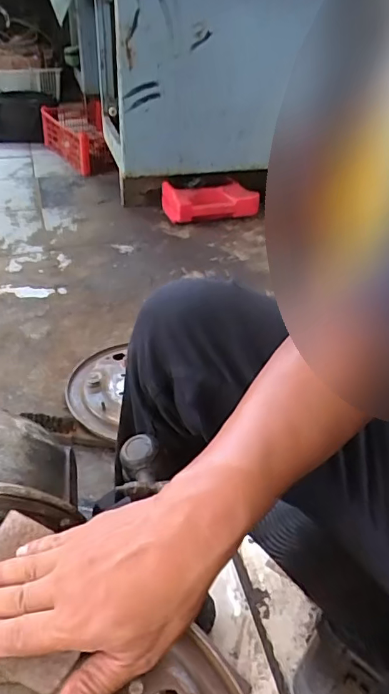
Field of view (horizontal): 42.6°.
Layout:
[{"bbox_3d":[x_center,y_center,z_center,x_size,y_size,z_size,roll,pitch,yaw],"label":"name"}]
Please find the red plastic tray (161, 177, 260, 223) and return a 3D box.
[{"bbox_3d":[0.054,-0.467,1.597,0.294,0.105,0.103,-8,41,-16],"label":"red plastic tray"}]

